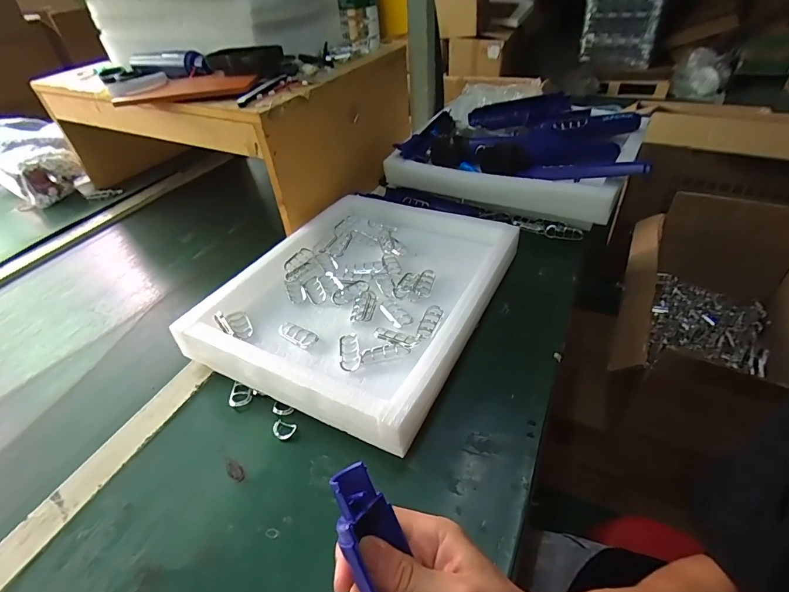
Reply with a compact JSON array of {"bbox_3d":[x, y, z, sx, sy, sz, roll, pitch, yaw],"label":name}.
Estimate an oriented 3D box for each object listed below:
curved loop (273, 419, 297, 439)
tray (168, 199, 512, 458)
[{"bbox_3d":[-0.108,0.129,0.397,0.022,0.004,0.017,10,42,19],"label":"curved loop"},{"bbox_3d":[-0.031,-0.008,0.510,0.289,0.056,0.345,15,44,25],"label":"tray"}]

